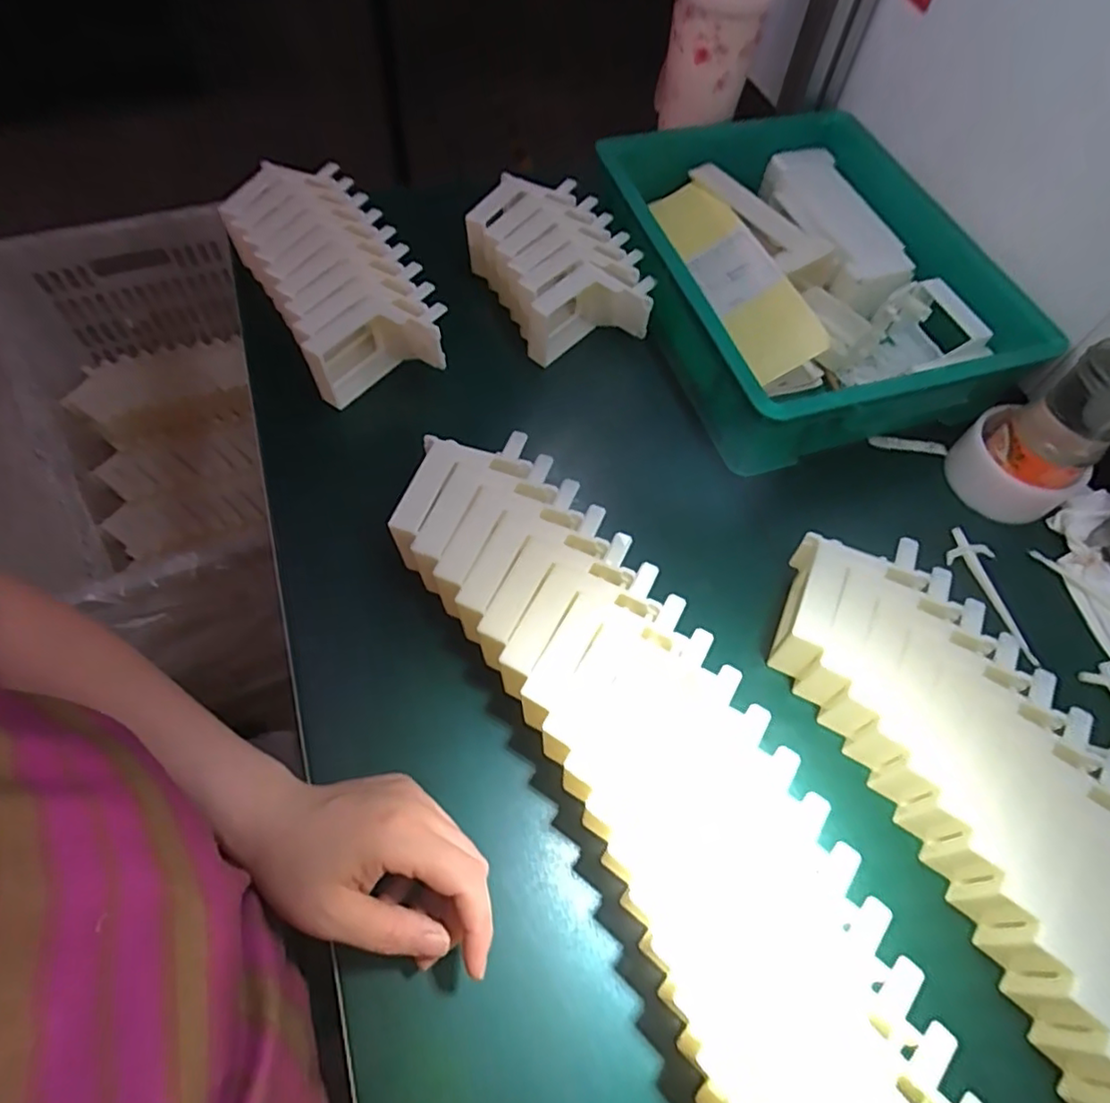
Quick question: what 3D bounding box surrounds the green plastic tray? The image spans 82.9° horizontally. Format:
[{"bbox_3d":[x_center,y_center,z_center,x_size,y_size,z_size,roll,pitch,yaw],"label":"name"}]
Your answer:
[{"bbox_3d":[0.223,-0.250,0.555,0.298,0.094,0.348,-14,63,-10],"label":"green plastic tray"}]

